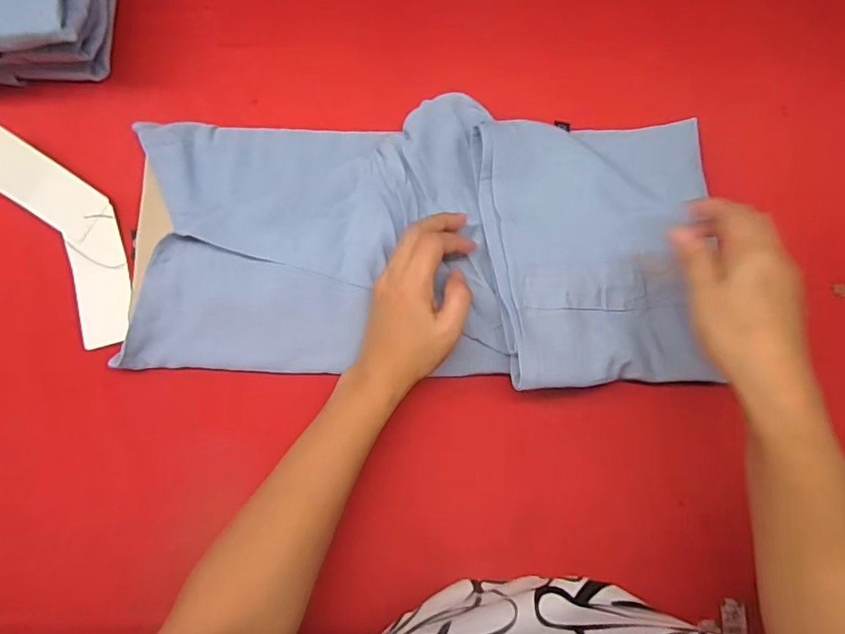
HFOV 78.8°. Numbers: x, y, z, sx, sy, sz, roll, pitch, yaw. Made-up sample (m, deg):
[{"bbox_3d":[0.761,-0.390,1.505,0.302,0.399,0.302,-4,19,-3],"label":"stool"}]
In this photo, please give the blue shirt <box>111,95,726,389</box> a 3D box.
[{"bbox_3d":[-0.006,-0.062,0.423,0.457,0.037,0.219,1,83,4],"label":"blue shirt"}]

